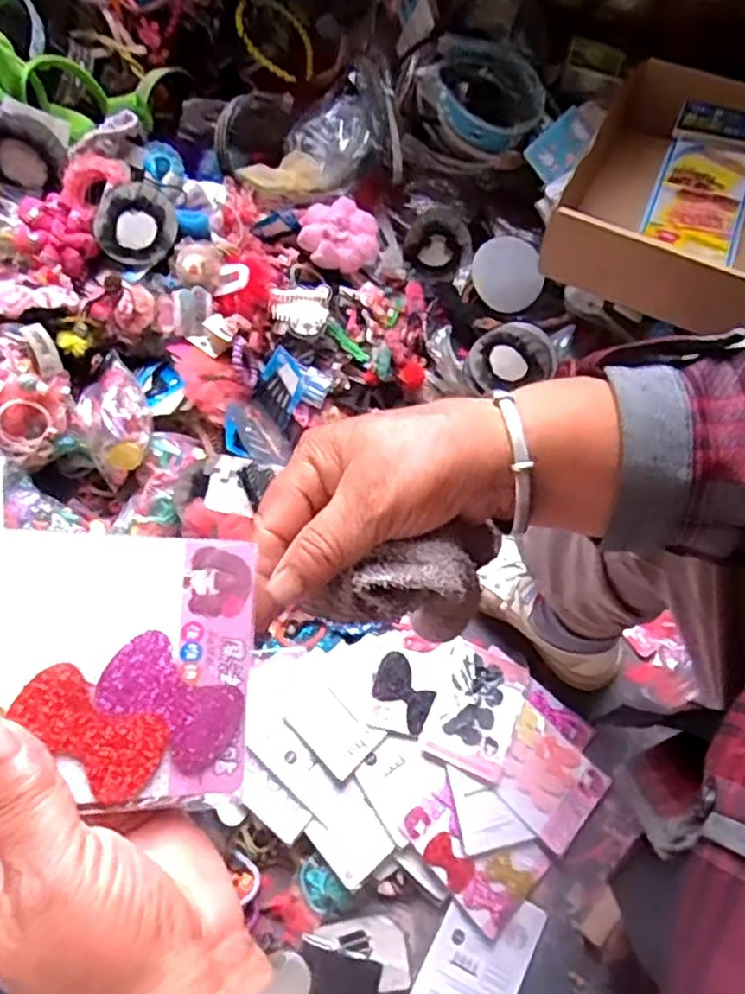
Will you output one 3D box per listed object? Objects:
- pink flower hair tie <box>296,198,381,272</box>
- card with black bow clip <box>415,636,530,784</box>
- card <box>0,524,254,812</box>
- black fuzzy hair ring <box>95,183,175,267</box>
[{"bbox_3d":[-0.042,-0.329,0.861,0.099,0.044,0.081,5,70,2],"label":"pink flower hair tie"},{"bbox_3d":[0.110,0.220,0.722,0.091,0.013,0.127,26,65,0],"label":"card with black bow clip"},{"bbox_3d":[-0.113,0.060,0.242,0.136,0.007,0.096,7,75,-22],"label":"card"},{"bbox_3d":[-0.275,-0.317,0.795,0.092,0.013,0.092,0,88,-5],"label":"black fuzzy hair ring"}]

